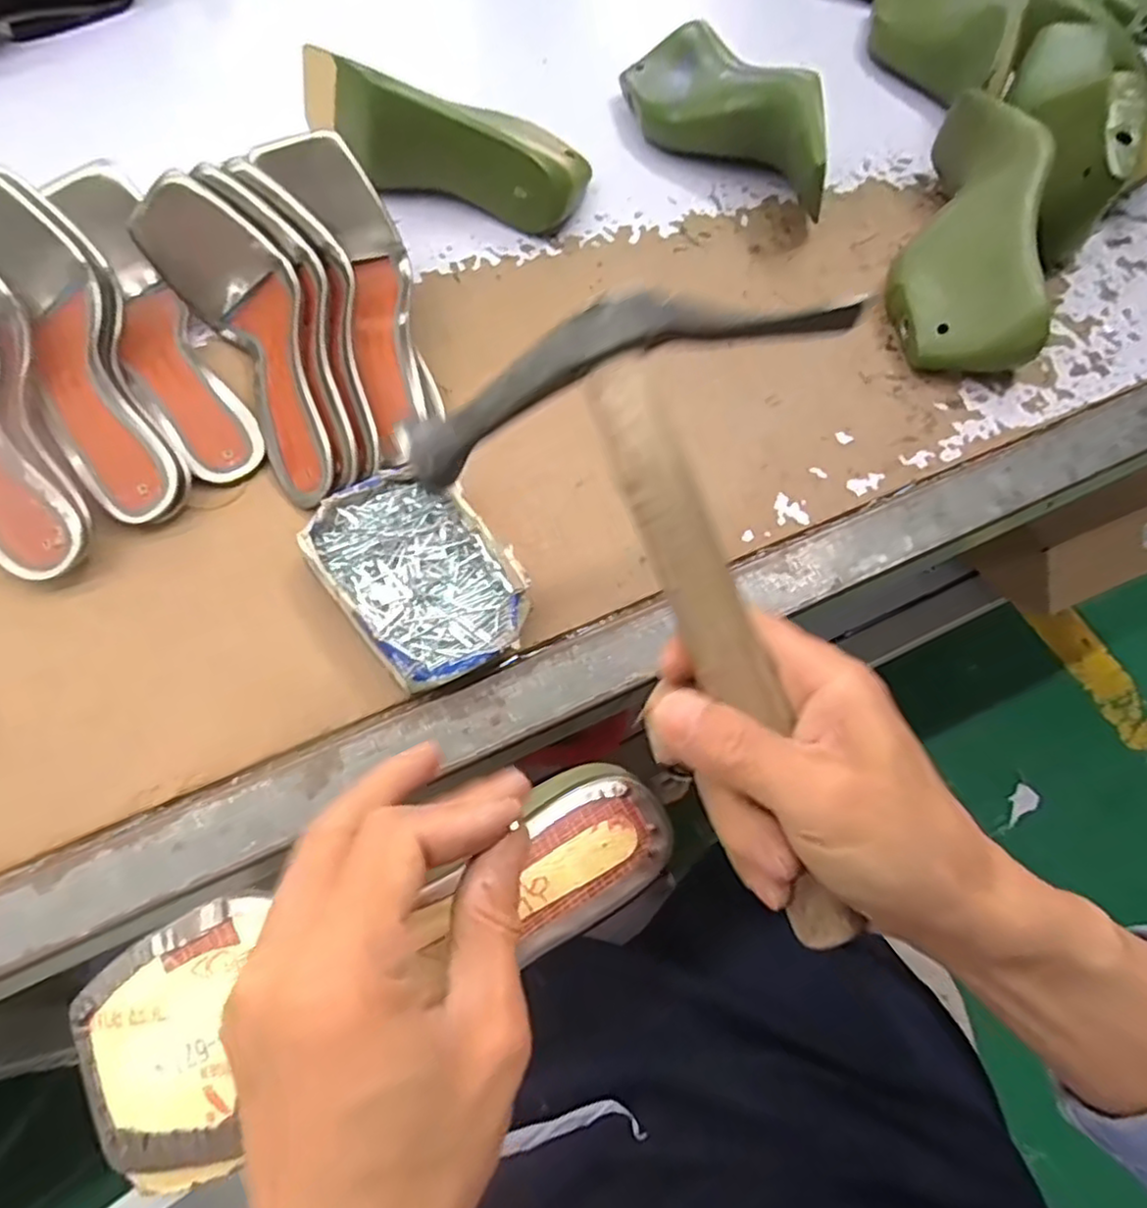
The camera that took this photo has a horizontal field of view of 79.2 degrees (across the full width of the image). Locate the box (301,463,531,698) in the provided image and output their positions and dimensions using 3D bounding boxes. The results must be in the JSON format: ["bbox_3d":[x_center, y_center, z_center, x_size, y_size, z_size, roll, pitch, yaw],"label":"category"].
[{"bbox_3d":[-0.080,-0.018,0.369,0.087,0.024,0.125,-37,71,-17],"label":"box"}]

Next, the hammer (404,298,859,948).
[{"bbox_3d":[0.054,0.002,0.230,0.141,0.034,0.219,-25,88,-13],"label":"hammer"}]

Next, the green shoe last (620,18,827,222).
[{"bbox_3d":[0.116,-0.373,0.530,0.072,0.074,0.217,-25,68,-13],"label":"green shoe last"}]

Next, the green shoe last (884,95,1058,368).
[{"bbox_3d":[0.286,-0.260,0.475,0.099,0.065,0.213,22,66,8],"label":"green shoe last"}]

